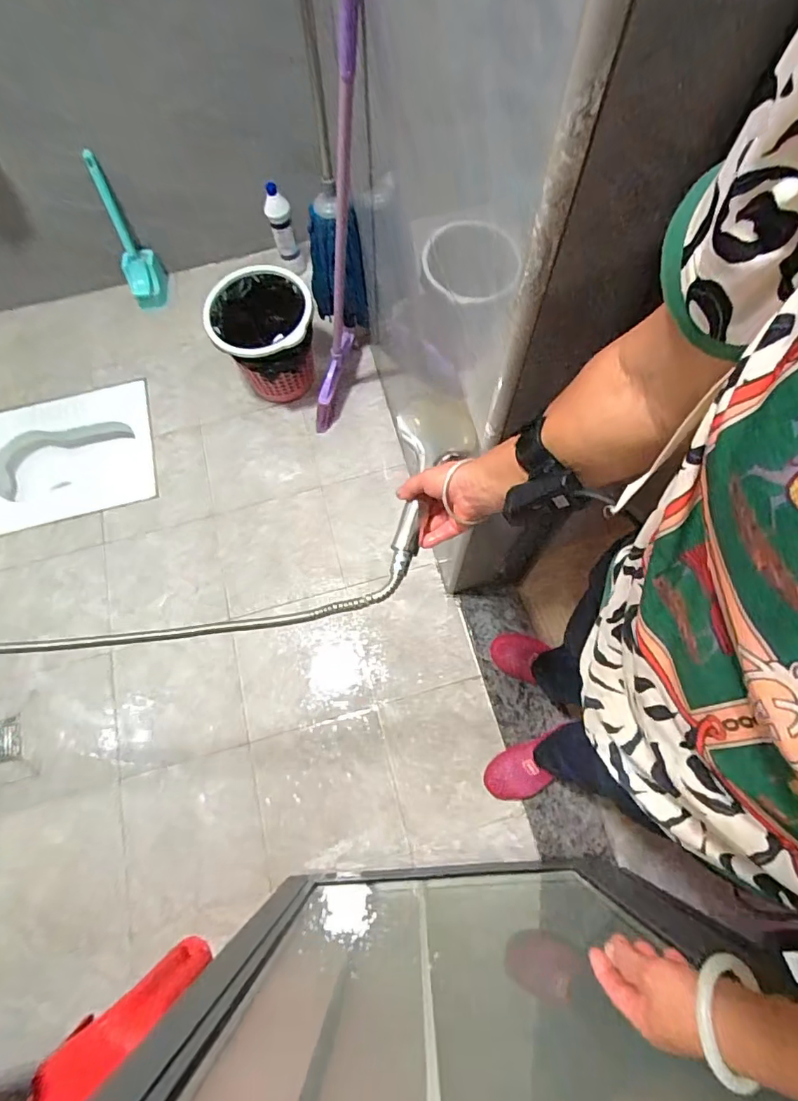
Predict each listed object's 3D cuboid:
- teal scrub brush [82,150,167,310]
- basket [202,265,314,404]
[{"bbox_3d":[-0.816,-0.905,1.529,0.128,0.404,0.124,-27,74,-7],"label":"teal scrub brush"},{"bbox_3d":[-0.363,-0.579,1.458,0.276,0.281,0.261,-14,73,-3],"label":"basket"}]

